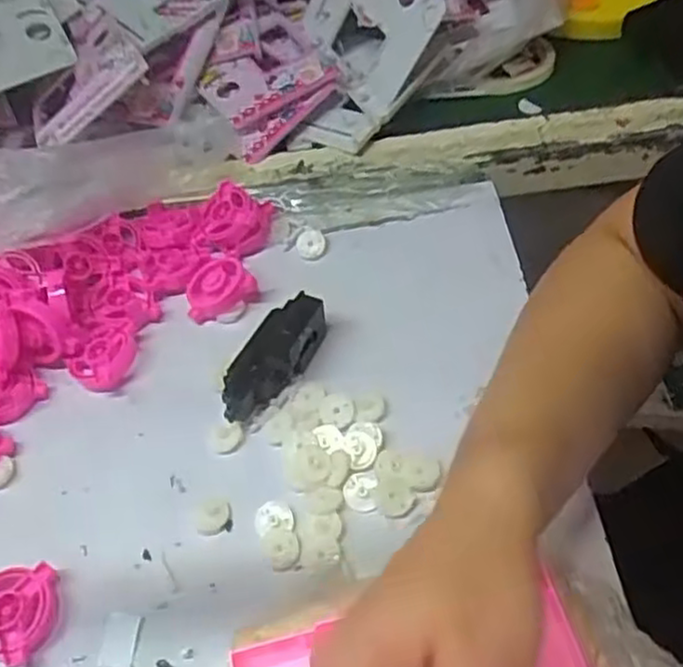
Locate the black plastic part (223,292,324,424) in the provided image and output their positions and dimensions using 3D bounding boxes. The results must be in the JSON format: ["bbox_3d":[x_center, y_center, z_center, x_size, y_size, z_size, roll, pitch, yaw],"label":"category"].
[{"bbox_3d":[-0.047,0.018,0.486,0.038,0.036,0.100,22,59,22],"label":"black plastic part"}]

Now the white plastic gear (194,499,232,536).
[{"bbox_3d":[-0.079,0.112,0.440,0.023,0.004,0.022,-4,53,5],"label":"white plastic gear"}]

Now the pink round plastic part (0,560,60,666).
[{"bbox_3d":[-0.189,0.159,0.408,0.052,0.020,0.050,-4,53,5],"label":"pink round plastic part"}]

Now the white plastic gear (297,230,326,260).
[{"bbox_3d":[-0.024,-0.070,0.563,0.022,0.006,0.024,-4,53,5],"label":"white plastic gear"}]

